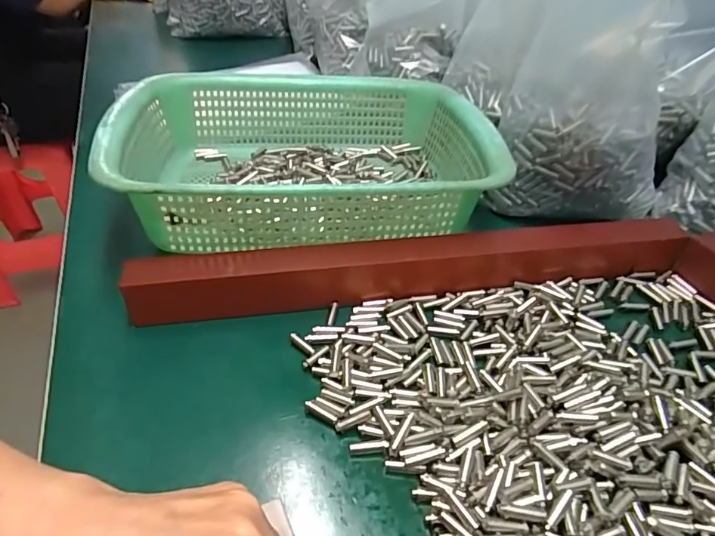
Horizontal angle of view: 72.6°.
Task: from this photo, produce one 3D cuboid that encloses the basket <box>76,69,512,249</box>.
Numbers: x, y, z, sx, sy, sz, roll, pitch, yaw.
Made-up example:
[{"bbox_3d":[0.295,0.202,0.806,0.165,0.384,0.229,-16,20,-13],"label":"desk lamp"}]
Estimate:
[{"bbox_3d":[-0.041,-0.097,0.413,0.287,0.082,0.219,-6,41,-8],"label":"basket"}]

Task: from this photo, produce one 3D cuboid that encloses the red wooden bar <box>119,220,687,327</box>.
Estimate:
[{"bbox_3d":[0.044,-0.003,0.346,0.386,0.036,0.029,-5,41,-7],"label":"red wooden bar"}]

